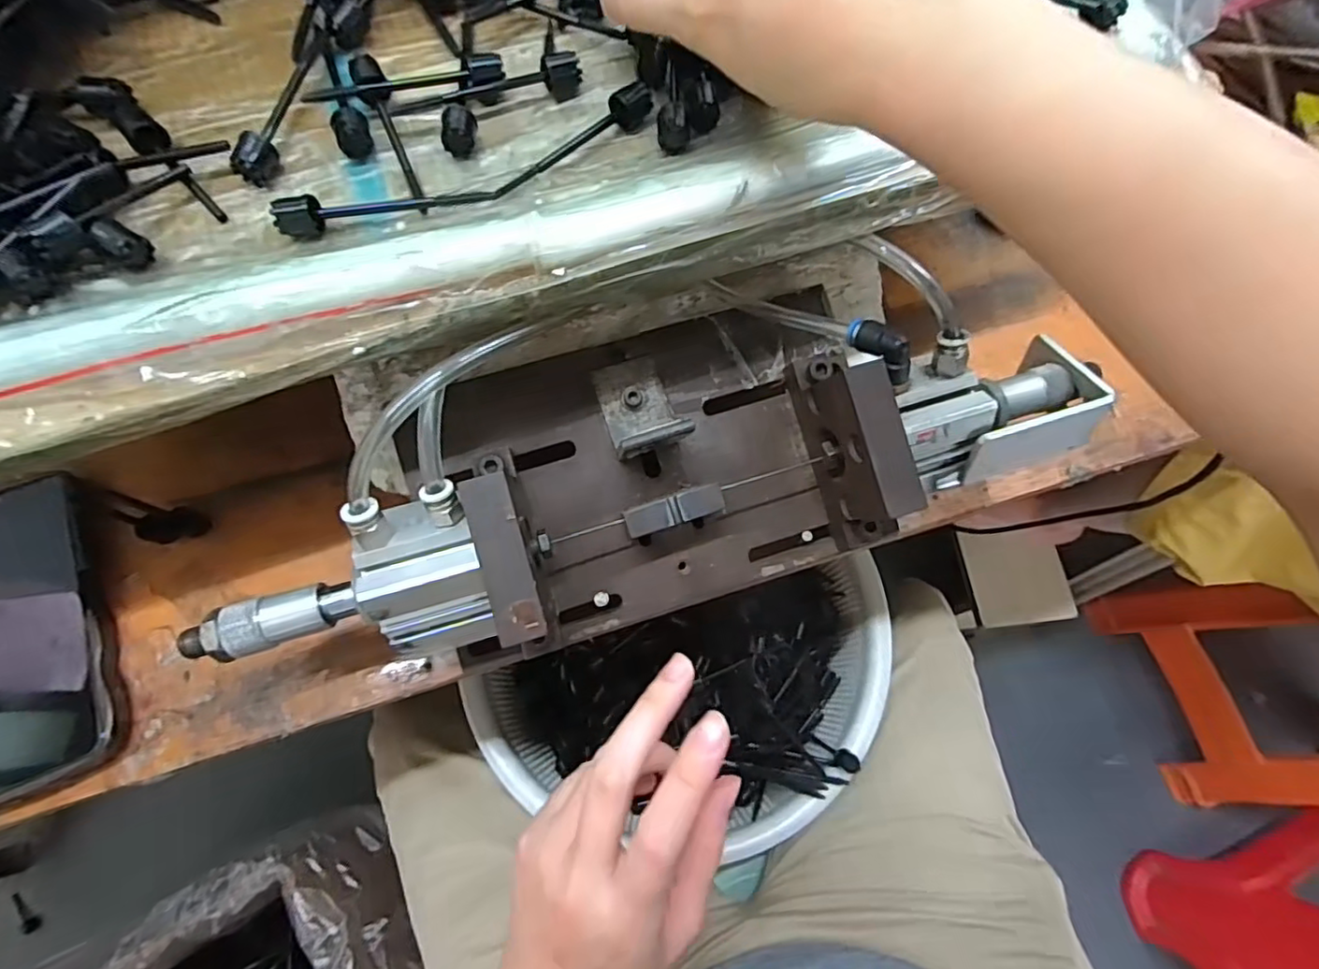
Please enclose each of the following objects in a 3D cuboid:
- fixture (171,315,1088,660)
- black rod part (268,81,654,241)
[{"bbox_3d":[-0.002,-0.011,0.318,0.425,0.109,0.139,-17,71,-8],"label":"fixture"},{"bbox_3d":[-0.075,-0.133,0.263,0.168,0.015,0.030,-26,73,-11],"label":"black rod part"}]

